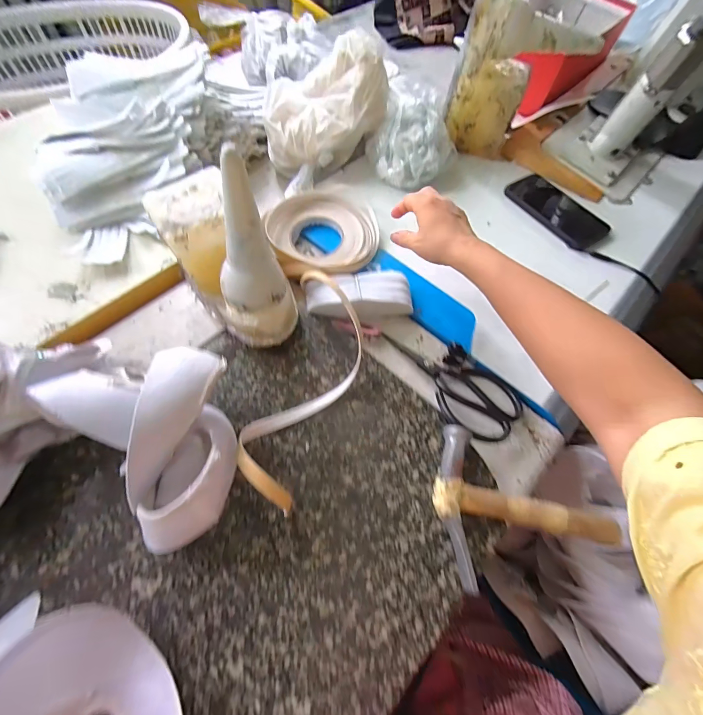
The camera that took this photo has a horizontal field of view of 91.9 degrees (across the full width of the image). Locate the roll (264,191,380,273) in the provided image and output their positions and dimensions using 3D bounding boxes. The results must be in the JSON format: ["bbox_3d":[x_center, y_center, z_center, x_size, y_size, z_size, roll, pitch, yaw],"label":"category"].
[{"bbox_3d":[-0.035,-0.191,0.507,0.153,0.038,0.166,12,62,6],"label":"roll"}]

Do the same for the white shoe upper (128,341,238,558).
[{"bbox_3d":[-0.139,0.081,0.304,0.065,0.111,0.144,3,61,1],"label":"white shoe upper"}]

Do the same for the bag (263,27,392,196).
[{"bbox_3d":[-0.061,-0.409,0.563,0.213,0.153,0.156,-38,68,-19],"label":"bag"}]

